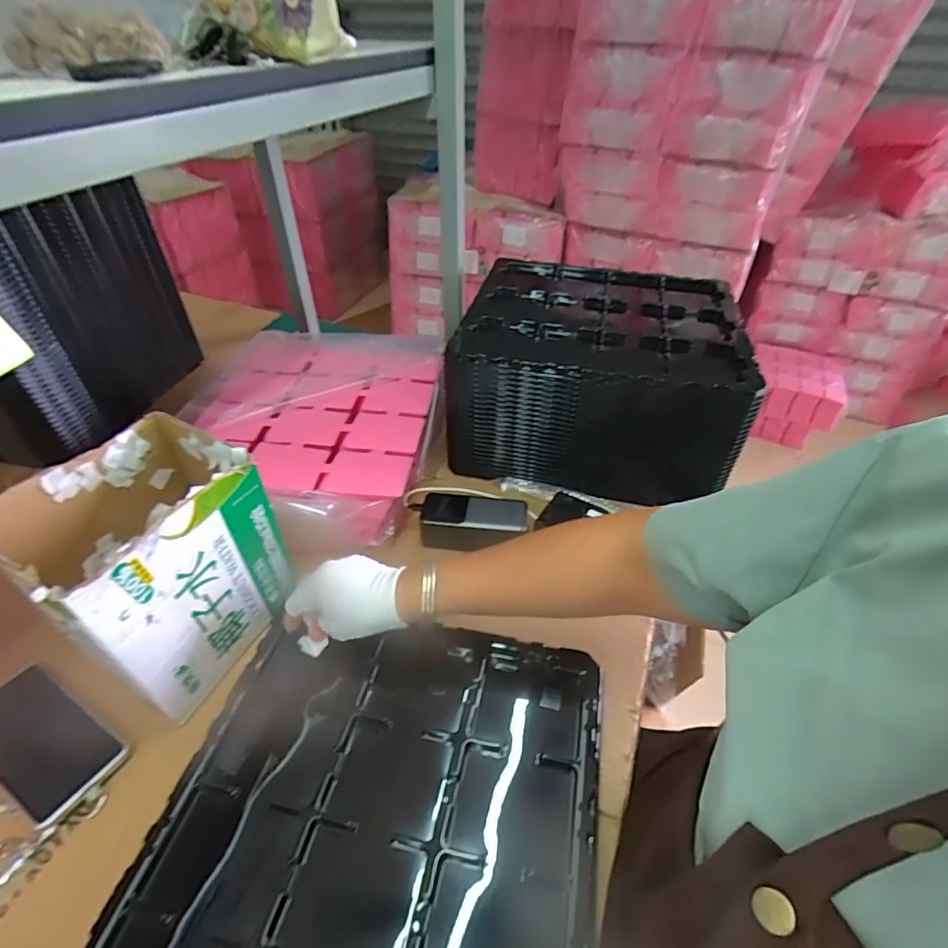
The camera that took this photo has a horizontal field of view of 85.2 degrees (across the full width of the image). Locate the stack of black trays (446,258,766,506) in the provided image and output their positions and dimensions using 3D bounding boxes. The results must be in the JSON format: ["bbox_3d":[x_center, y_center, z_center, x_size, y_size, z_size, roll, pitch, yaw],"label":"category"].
[{"bbox_3d":[0.179,-0.157,0.783,0.359,0.197,0.350,10,42,9],"label":"stack of black trays"}]

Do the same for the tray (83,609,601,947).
[{"bbox_3d":[-0.078,0.287,0.408,0.334,0.032,0.364,9,42,8],"label":"tray"}]

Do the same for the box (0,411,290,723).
[{"bbox_3d":[-0.297,0.090,0.501,0.153,0.207,0.180,20,45,20],"label":"box"}]

